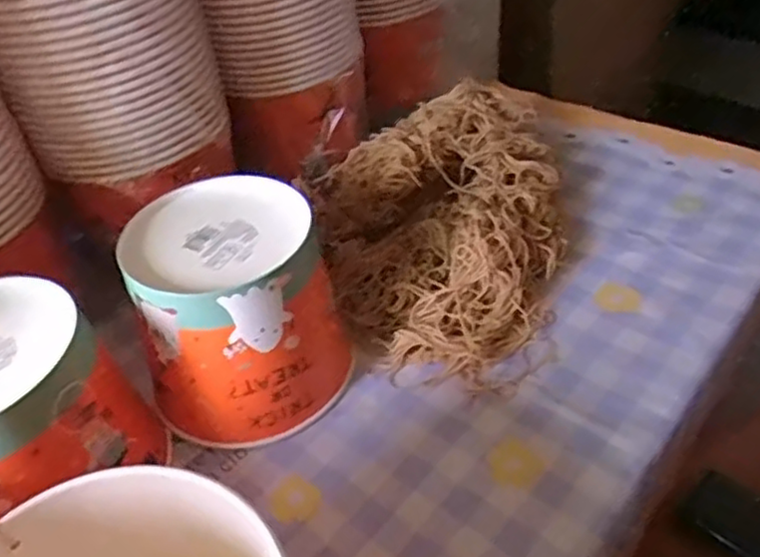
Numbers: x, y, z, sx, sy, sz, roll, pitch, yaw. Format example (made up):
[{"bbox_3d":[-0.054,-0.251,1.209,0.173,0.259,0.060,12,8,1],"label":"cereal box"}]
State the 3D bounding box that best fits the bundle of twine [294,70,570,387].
[{"bbox_3d":[0.047,-0.065,0.618,0.231,0.066,0.346,3,44,11],"label":"bundle of twine"}]

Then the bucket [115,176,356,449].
[{"bbox_3d":[-0.105,0.021,0.496,0.140,0.129,0.141,-17,44,-11],"label":"bucket"}]

